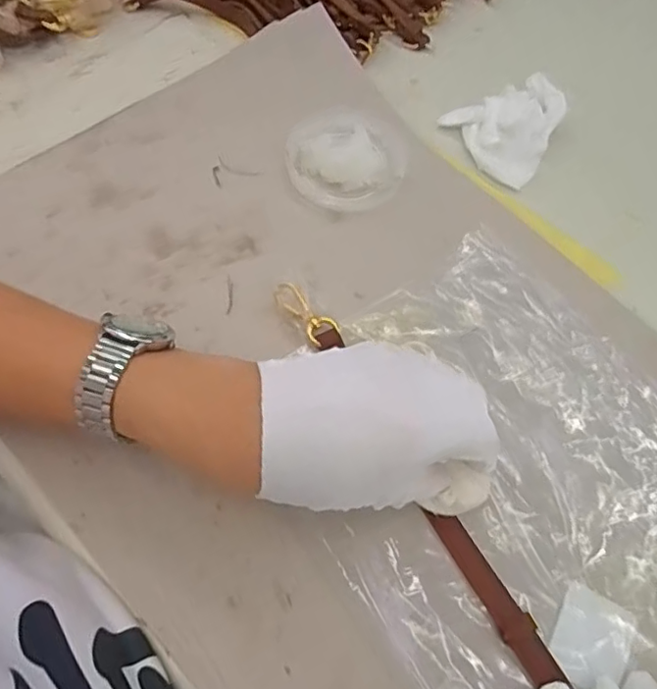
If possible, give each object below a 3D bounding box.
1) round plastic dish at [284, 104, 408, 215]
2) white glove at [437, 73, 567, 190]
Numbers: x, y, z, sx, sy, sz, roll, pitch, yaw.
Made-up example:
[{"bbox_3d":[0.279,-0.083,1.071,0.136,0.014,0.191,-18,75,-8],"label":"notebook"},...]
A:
[{"bbox_3d":[0.017,-0.163,0.492,0.094,0.014,0.114,20,65,10],"label":"round plastic dish"},{"bbox_3d":[0.168,-0.192,0.511,0.102,0.031,0.097,-27,66,-13],"label":"white glove"}]

